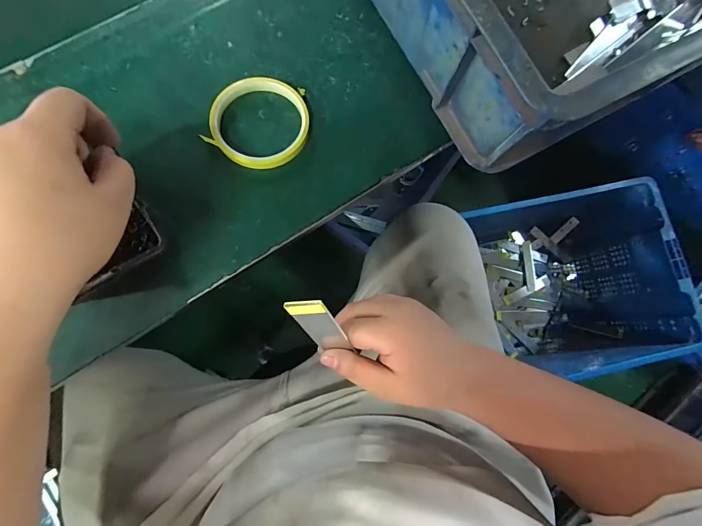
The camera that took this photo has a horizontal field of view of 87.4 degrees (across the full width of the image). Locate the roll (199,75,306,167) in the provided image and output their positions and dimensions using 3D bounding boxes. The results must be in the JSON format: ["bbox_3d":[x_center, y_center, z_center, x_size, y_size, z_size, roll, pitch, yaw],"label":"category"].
[{"bbox_3d":[-0.087,-0.137,0.353,0.091,0.017,0.089,0,81,-3],"label":"roll"}]

